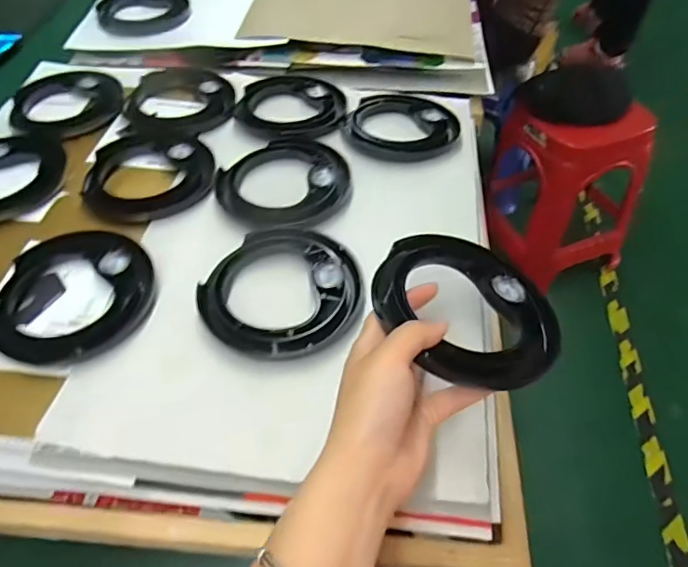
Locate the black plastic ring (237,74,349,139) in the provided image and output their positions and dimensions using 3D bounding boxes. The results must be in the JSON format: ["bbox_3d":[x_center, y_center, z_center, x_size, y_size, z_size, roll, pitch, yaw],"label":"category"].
[{"bbox_3d":[-0.062,-0.208,0.611,0.126,0.014,0.126,-2,50,2],"label":"black plastic ring"}]

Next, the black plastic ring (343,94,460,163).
[{"bbox_3d":[0.062,-0.182,0.589,0.127,0.013,0.130,-2,50,2],"label":"black plastic ring"}]

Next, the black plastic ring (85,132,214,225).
[{"bbox_3d":[-0.199,-0.117,0.539,0.125,0.014,0.140,-12,50,-7],"label":"black plastic ring"}]

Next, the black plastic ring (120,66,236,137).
[{"bbox_3d":[-0.196,-0.220,0.624,0.124,0.018,0.126,-2,50,2],"label":"black plastic ring"}]

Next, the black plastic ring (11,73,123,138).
[{"bbox_3d":[-0.325,-0.214,0.618,0.123,0.014,0.131,-2,50,2],"label":"black plastic ring"}]

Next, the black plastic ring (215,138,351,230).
[{"bbox_3d":[-0.056,-0.102,0.519,0.131,0.011,0.131,-2,50,2],"label":"black plastic ring"}]

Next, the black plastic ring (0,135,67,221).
[{"bbox_3d":[-0.354,-0.112,0.537,0.126,0.024,0.124,-17,51,-11],"label":"black plastic ring"}]

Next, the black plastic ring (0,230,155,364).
[{"bbox_3d":[-0.223,0.007,0.438,0.127,0.018,0.123,-2,50,2],"label":"black plastic ring"}]

